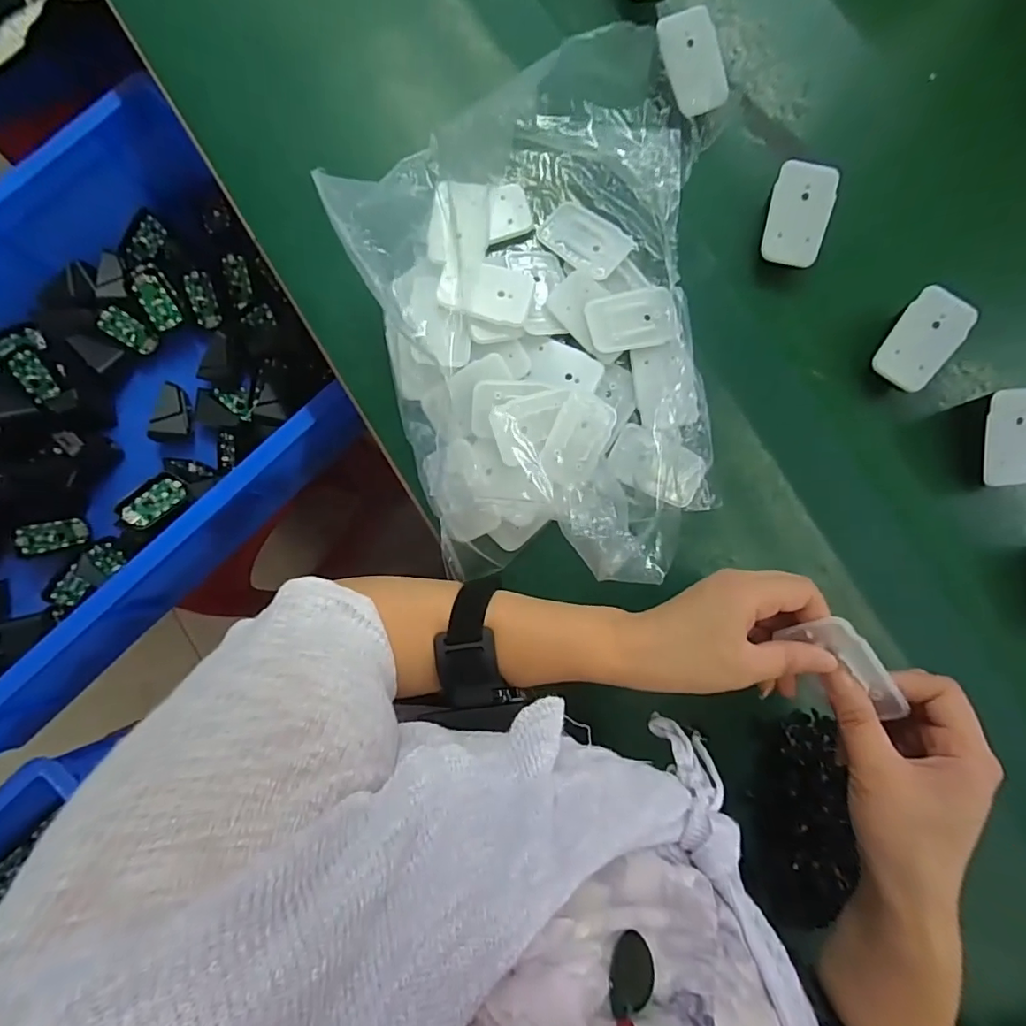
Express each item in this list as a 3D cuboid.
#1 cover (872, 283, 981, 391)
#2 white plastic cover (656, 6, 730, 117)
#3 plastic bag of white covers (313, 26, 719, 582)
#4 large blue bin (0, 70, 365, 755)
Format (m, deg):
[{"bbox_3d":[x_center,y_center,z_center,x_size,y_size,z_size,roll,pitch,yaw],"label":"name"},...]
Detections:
[{"bbox_3d":[0.304,-0.128,0.396,0.043,0.006,0.069,33,107,6],"label":"cover"},{"bbox_3d":[0.140,-0.347,0.411,0.040,0.004,0.069,-23,108,8],"label":"white plastic cover"},{"bbox_3d":[0.017,-0.138,0.386,0.242,0.057,0.366,-11,86,-4],"label":"plastic bag of white covers"},{"bbox_3d":[-0.483,-0.078,0.574,0.399,0.155,0.590,44,84,1],"label":"large blue bin"}]

